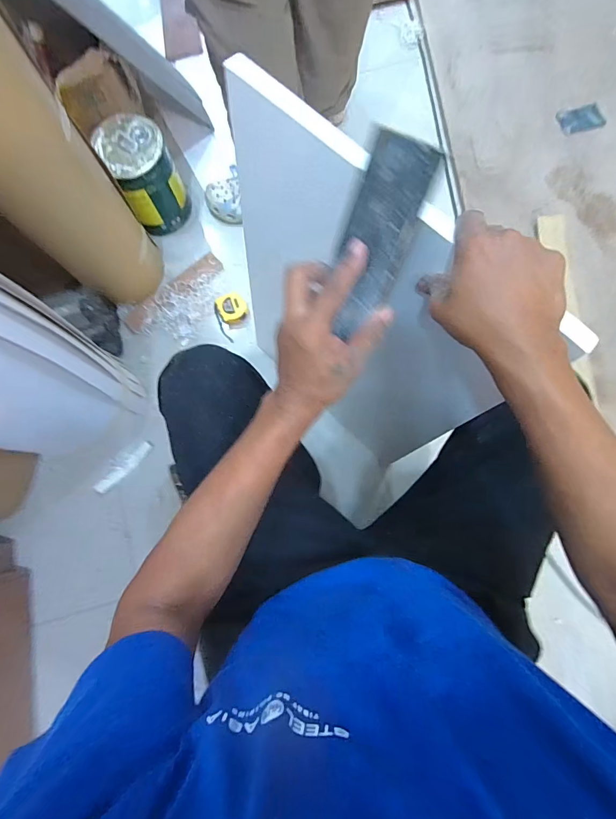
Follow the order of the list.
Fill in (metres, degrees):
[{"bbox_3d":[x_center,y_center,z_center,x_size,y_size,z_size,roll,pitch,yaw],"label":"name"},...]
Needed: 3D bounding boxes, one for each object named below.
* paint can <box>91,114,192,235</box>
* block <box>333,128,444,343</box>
[{"bbox_3d":[-0.388,-0.559,0.949,0.147,0.200,0.169,-32,80,-5],"label":"paint can"},{"bbox_3d":[0.056,-0.142,0.340,0.060,0.160,0.008,30,36,17],"label":"block"}]

